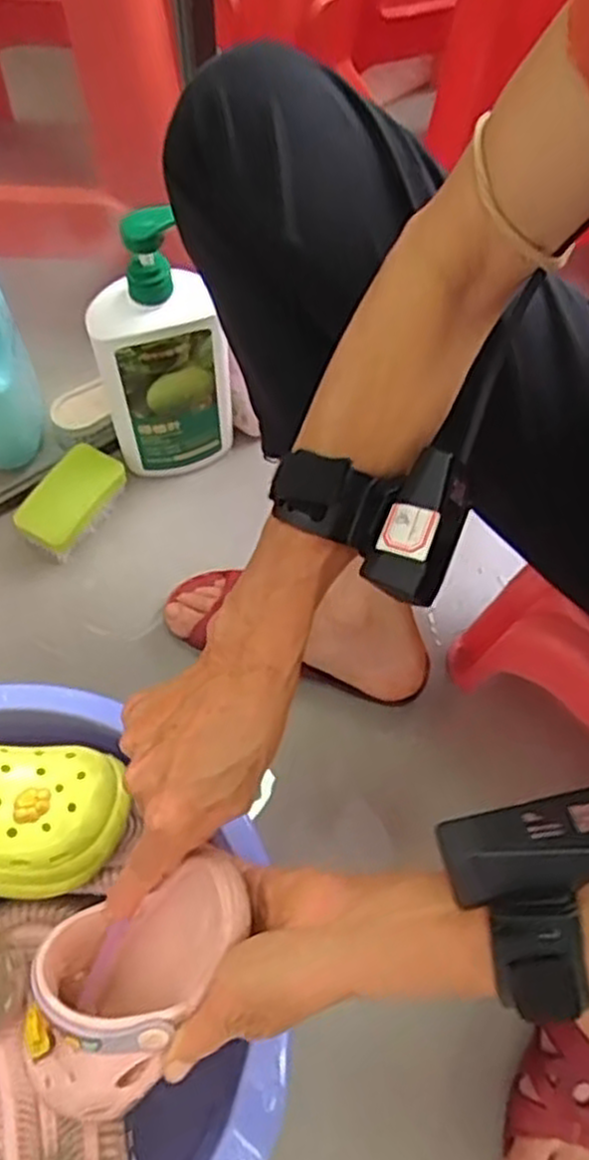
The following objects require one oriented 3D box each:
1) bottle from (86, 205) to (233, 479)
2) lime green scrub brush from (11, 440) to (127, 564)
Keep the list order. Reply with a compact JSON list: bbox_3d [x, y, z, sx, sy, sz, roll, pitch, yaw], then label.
[{"bbox_3d":[-0.111,-0.189,0.686,0.113,0.277,0.051,-16,65,-10],"label":"bottle"},{"bbox_3d":[-0.210,-0.073,0.752,0.062,0.050,0.112,27,65,12],"label":"lime green scrub brush"}]

